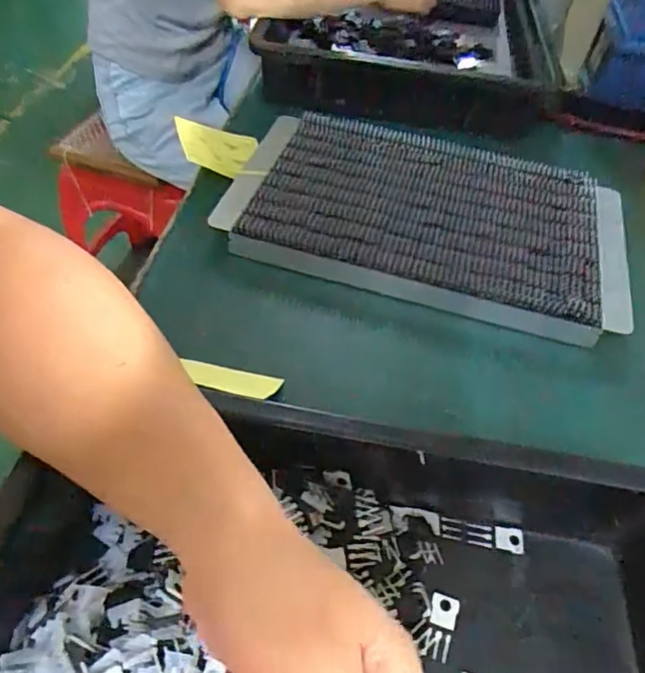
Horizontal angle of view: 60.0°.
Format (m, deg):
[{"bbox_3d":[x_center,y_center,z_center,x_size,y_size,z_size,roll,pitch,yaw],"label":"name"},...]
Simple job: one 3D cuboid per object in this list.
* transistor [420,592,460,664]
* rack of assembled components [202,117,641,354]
[{"bbox_3d":[0.067,0.166,0.320,0.016,0.004,0.034,21,51,11],"label":"transistor"},{"bbox_3d":[0.104,-0.121,0.564,0.373,0.048,0.230,16,51,8],"label":"rack of assembled components"}]

